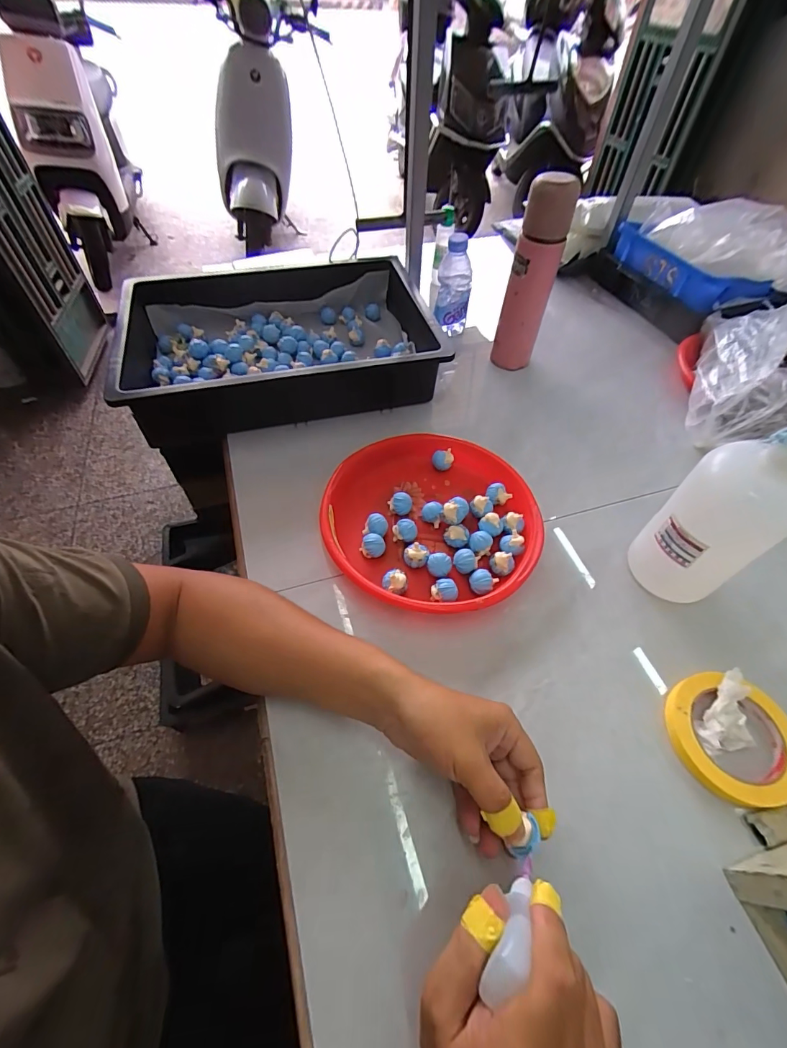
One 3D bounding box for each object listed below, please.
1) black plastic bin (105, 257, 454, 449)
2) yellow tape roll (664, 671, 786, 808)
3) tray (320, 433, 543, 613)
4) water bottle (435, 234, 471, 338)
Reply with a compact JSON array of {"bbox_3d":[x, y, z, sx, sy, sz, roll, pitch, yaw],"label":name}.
[{"bbox_3d":[-0.167,-0.282,0.672,0.487,0.096,0.302,-11,54,-9],"label":"black plastic bin"},{"bbox_3d":[0.308,0.193,0.390,0.103,0.021,0.107,0,53,0],"label":"yellow tape roll"},{"bbox_3d":[0.046,-0.007,0.520,0.247,0.041,0.245,0,53,0],"label":"tray"},{"bbox_3d":[0.100,-0.390,0.711,0.055,0.149,0.048,9,54,6],"label":"water bottle"}]

